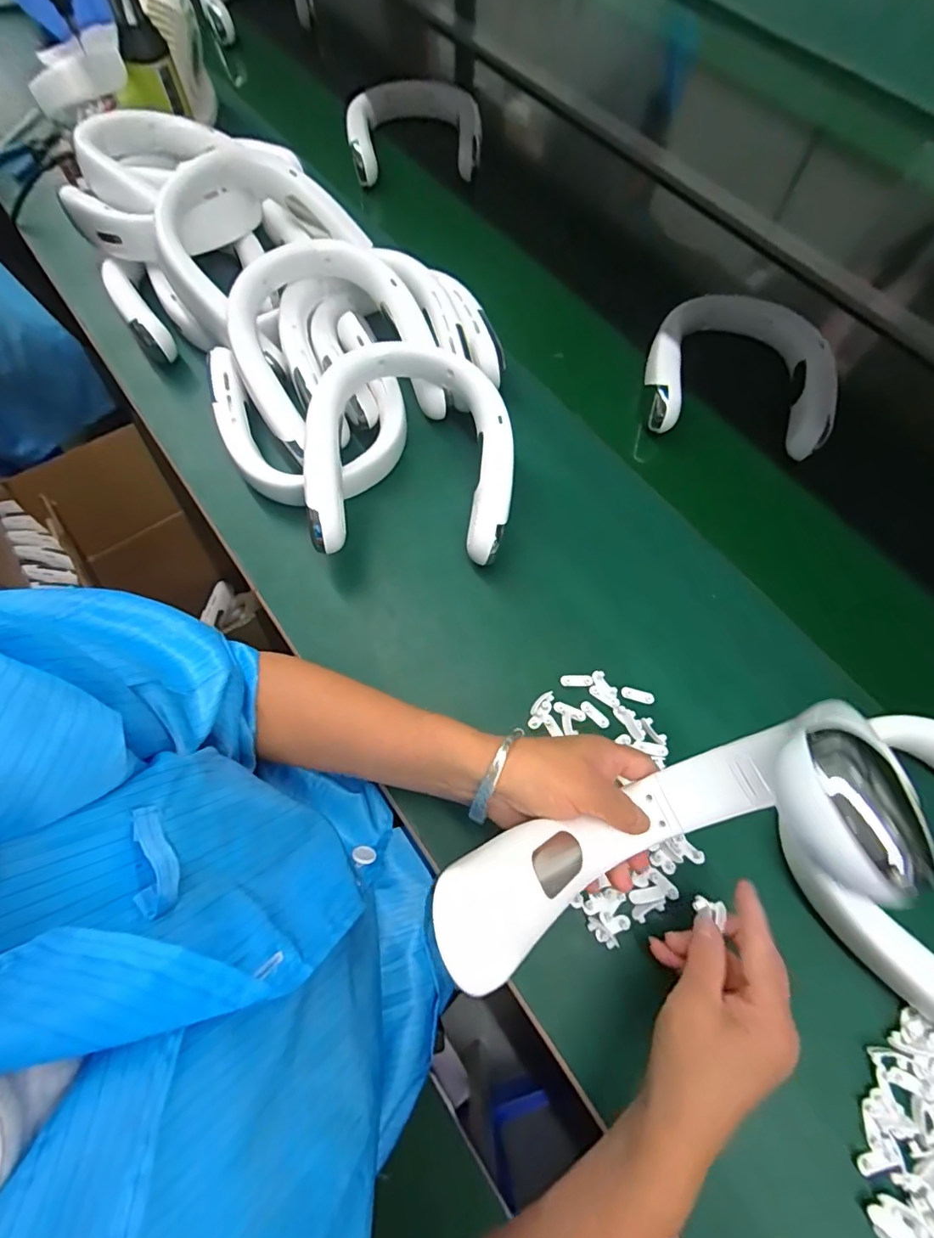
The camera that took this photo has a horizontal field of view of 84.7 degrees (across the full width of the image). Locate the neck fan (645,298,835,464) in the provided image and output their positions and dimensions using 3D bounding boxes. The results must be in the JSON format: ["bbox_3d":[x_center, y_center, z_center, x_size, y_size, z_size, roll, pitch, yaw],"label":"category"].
[{"bbox_3d":[0.298,-0.276,0.559,0.189,0.039,0.190,16,69,6],"label":"neck fan"}]

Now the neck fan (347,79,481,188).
[{"bbox_3d":[-0.077,-0.699,0.728,0.177,0.049,0.185,-7,69,-3],"label":"neck fan"}]

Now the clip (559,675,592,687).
[{"bbox_3d":[0.097,0.054,0.451,0.028,0.004,0.011,-1,69,-1],"label":"clip"}]

